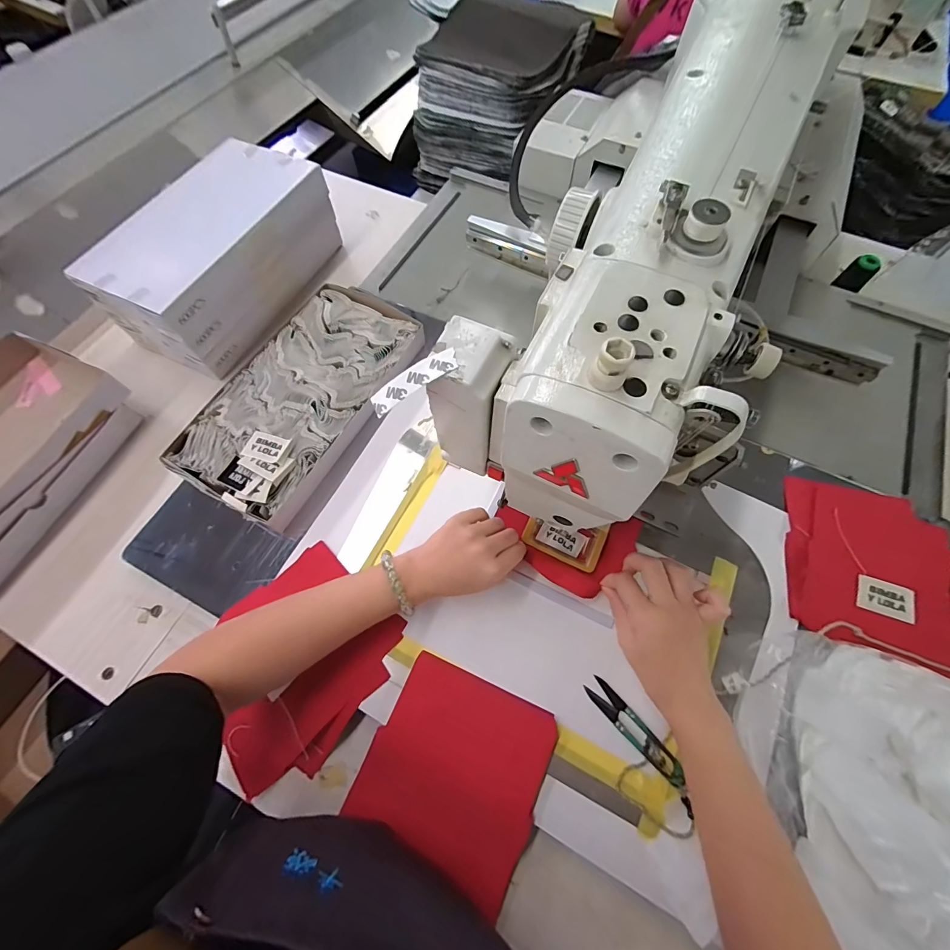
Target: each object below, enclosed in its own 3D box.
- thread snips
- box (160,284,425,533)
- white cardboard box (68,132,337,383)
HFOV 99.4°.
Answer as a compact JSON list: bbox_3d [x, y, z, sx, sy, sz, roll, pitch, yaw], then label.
[{"bbox_3d":[0.149,0.238,0.372,0.023,0.008,0.109,-38,73,-15],"label":"thread snips"},{"bbox_3d":[-0.204,-0.101,0.502,0.165,0.048,0.313,29,70,11],"label":"box"},{"bbox_3d":[-0.343,-0.308,0.580,0.146,0.148,0.317,24,69,9],"label":"white cardboard box"}]

